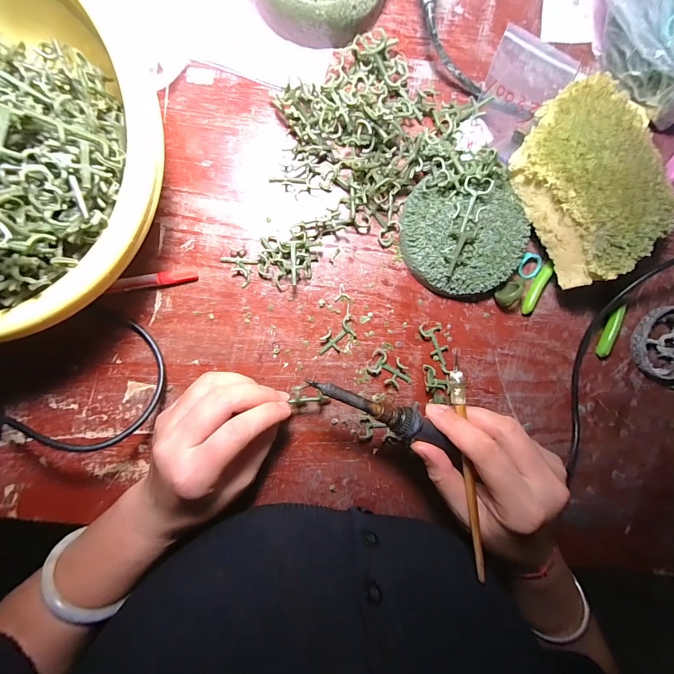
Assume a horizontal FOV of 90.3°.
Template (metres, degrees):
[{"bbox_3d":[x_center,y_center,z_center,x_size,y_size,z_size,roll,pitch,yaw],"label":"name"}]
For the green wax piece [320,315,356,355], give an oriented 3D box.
[{"bbox_3d":[0.001,0.001,0.286,0.040,0.004,0.020,-42,100,-1],"label":"green wax piece"}]

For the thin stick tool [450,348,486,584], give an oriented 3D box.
[{"bbox_3d":[0.091,0.089,0.237,0.009,0.006,0.154,-3,84,-7],"label":"thin stick tool"}]

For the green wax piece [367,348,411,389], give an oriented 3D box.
[{"bbox_3d":[0.048,0.029,0.293,0.042,0.008,0.023,29,93,-9],"label":"green wax piece"}]

